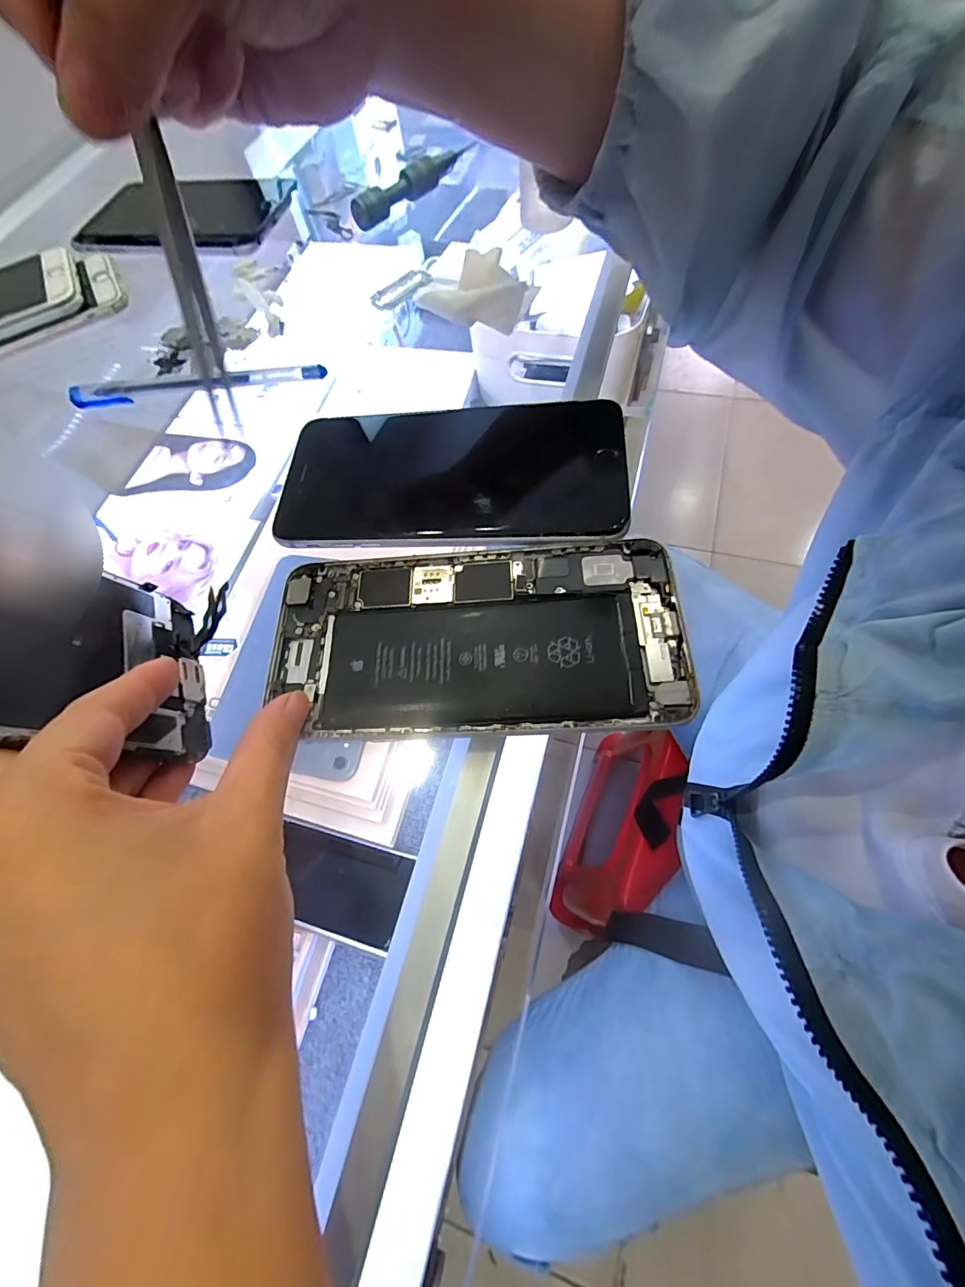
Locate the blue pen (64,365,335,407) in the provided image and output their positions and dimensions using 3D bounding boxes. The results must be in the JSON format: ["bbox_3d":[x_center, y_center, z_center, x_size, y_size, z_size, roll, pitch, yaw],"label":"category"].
[{"bbox_3d":[-0.161,-0.144,0.266,0.148,0.015,0.014,-1,64,5],"label":"blue pen"}]

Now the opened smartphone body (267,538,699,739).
[{"bbox_3d":[-0.004,-0.003,0.184,0.155,0.004,0.077,-3,65,5],"label":"opened smartphone body"}]

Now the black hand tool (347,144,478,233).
[{"bbox_3d":[-0.049,-0.313,0.321,0.092,0.019,0.016,-35,65,-2],"label":"black hand tool"}]

